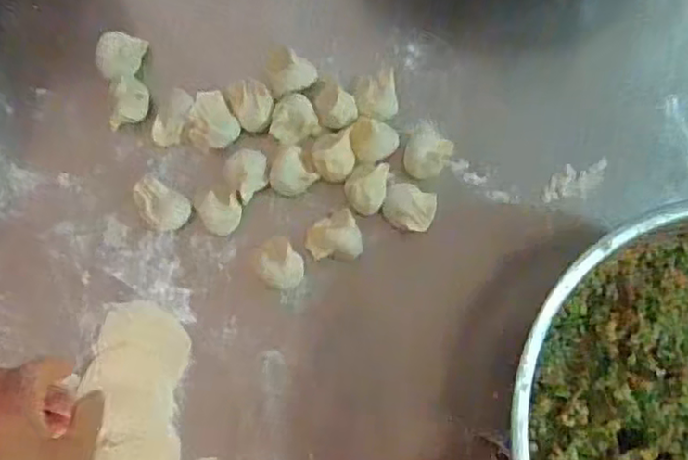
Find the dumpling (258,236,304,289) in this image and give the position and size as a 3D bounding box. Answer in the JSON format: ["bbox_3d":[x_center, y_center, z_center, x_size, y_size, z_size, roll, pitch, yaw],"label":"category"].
[{"bbox_3d":[-0.046,0.025,0.470,0.037,0.023,0.030,45,81,3],"label":"dumpling"}]

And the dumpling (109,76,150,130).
[{"bbox_3d":[-0.156,-0.091,0.477,0.023,0.029,0.034,14,80,-2],"label":"dumpling"}]

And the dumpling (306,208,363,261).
[{"bbox_3d":[-0.007,0.007,0.475,0.039,0.021,0.035,-26,84,-8],"label":"dumpling"}]

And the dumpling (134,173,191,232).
[{"bbox_3d":[-0.134,-0.017,0.476,0.041,0.018,0.029,31,80,1],"label":"dumpling"}]

